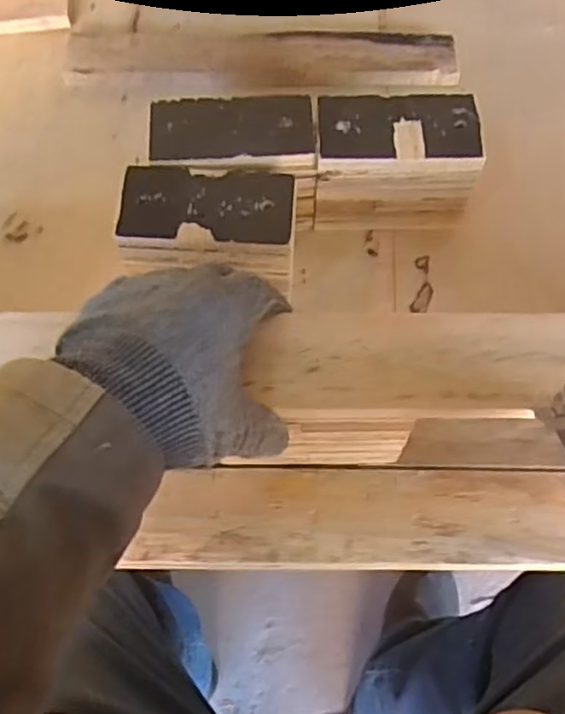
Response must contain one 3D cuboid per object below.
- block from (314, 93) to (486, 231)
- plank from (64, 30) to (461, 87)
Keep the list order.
[{"bbox_3d":[0.086,-0.148,0.520,0.123,0.078,0.064,1,66,1],"label":"block"},{"bbox_3d":[-0.019,-0.268,0.605,0.344,0.014,0.063,2,66,2],"label":"plank"}]

